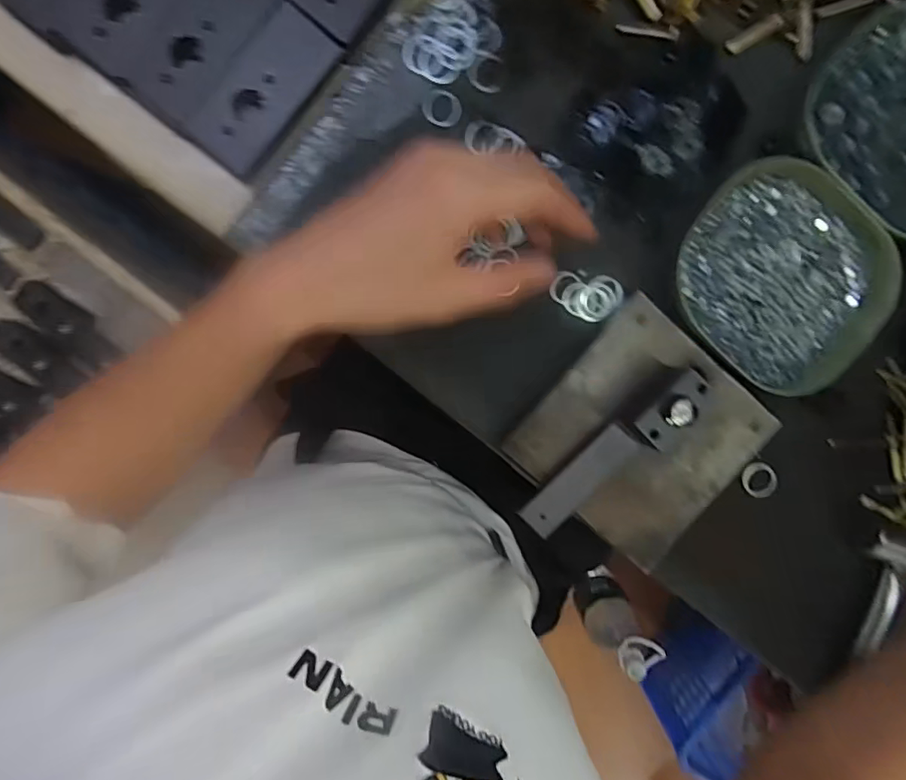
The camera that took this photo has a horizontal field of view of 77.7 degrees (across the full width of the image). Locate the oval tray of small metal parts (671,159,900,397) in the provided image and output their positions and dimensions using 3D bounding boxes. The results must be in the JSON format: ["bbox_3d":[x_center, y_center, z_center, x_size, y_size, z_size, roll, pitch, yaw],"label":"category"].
[{"bbox_3d":[0.236,-0.080,0.400,0.133,0.029,0.152,-43,98,4],"label":"oval tray of small metal parts"}]

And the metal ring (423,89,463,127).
[{"bbox_3d":[-0.007,-0.197,0.394,0.028,0.004,0.023,24,97,-5],"label":"metal ring"}]

